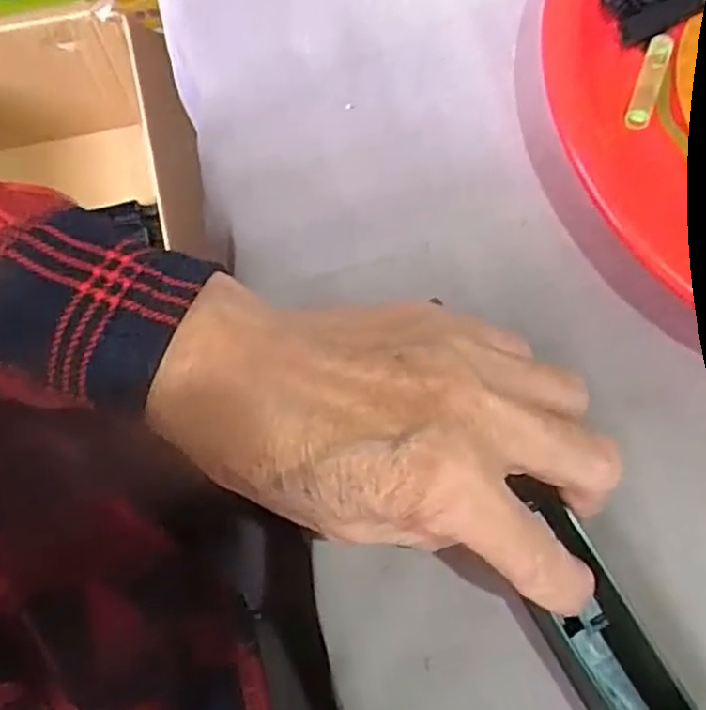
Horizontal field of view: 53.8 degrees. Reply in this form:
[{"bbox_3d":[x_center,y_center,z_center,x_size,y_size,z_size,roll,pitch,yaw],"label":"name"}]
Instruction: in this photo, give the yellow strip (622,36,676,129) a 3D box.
[{"bbox_3d":[0.124,-0.115,0.292,0.010,0.006,0.041,18,77,5],"label":"yellow strip"}]

